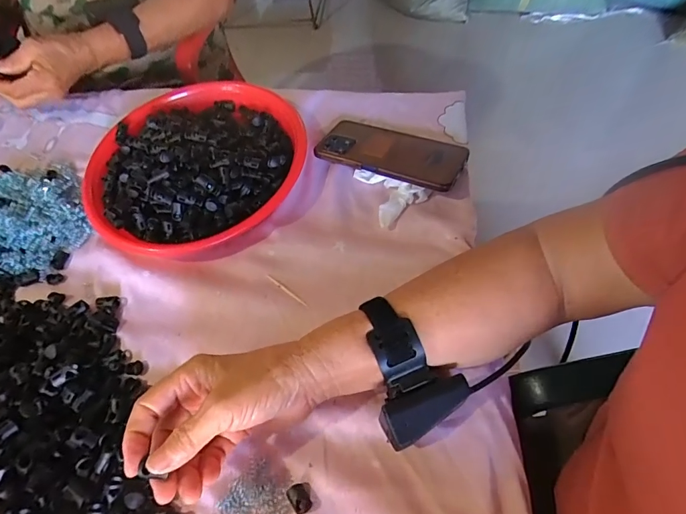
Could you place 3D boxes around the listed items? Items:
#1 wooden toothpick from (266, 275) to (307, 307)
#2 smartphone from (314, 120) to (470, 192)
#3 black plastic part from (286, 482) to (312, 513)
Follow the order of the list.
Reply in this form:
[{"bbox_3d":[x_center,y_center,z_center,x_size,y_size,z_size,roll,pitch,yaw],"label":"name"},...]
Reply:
[{"bbox_3d":[-0.056,0.033,0.387,0.053,0.004,0.004,35,70,22],"label":"wooden toothpick"},{"bbox_3d":[0.056,-0.121,0.453,0.160,0.011,0.081,20,53,18],"label":"smartphone"},{"bbox_3d":[-0.032,0.181,0.299,0.017,0.007,0.019,-32,63,-11],"label":"black plastic part"}]

